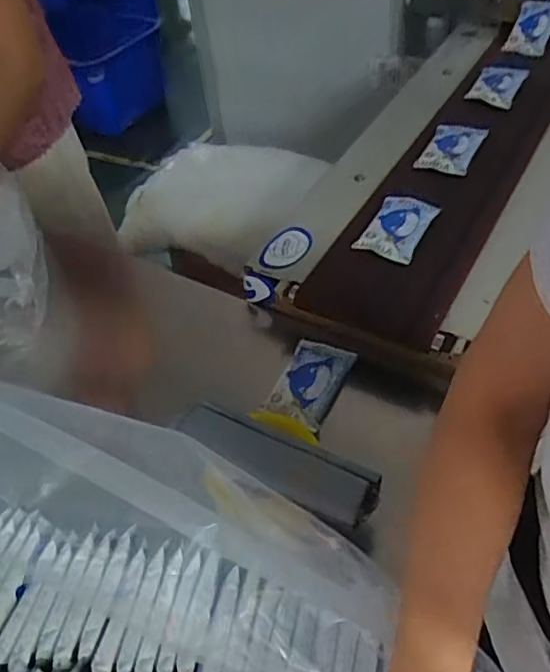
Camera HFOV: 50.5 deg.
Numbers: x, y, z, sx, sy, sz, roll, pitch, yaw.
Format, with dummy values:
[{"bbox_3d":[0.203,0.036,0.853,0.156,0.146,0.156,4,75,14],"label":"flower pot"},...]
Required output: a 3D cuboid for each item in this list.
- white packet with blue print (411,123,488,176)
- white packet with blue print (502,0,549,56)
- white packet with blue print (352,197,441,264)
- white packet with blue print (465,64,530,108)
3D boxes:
[{"bbox_3d":[0.313,-0.333,1.030,0.084,0.013,0.147,22,53,17],"label":"white packet with blue print"},{"bbox_3d":[0.586,-0.701,1.318,0.089,0.008,0.160,21,76,22],"label":"white packet with blue print"},{"bbox_3d":[0.188,-0.166,0.891,0.082,0.011,0.145,22,53,17],"label":"white packet with blue print"},{"bbox_3d":[0.451,-0.510,1.180,0.088,0.018,0.149,22,53,17],"label":"white packet with blue print"}]

